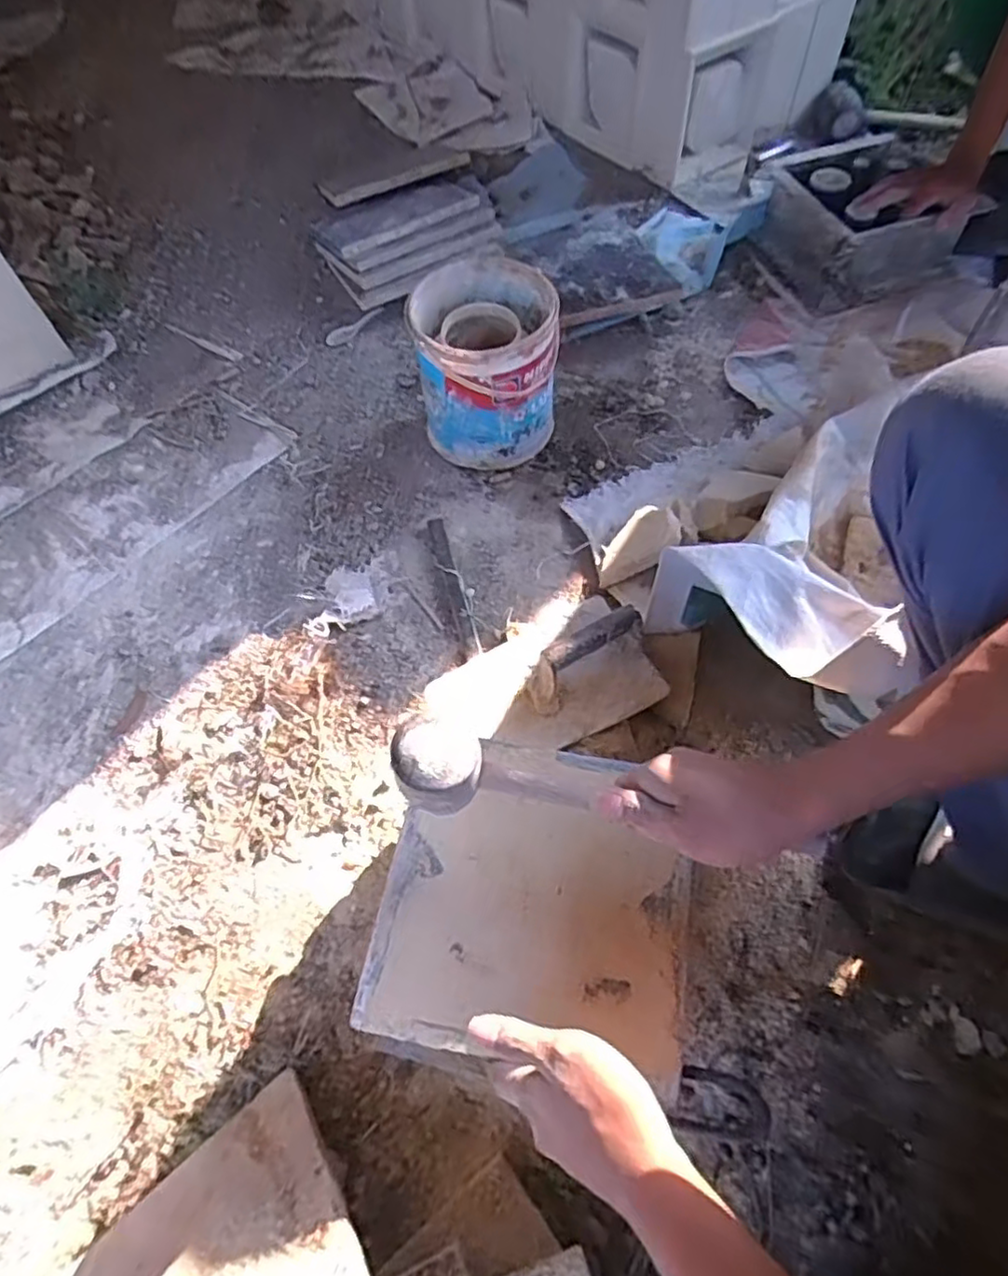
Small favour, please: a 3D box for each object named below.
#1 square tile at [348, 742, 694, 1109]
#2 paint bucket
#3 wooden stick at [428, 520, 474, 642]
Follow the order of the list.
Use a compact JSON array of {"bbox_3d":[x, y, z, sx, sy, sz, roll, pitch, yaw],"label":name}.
[{"bbox_3d":[0.026,0.193,0.503,0.223,0.009,0.223,9,62,7],"label":"square tile"},{"bbox_3d":[-0.022,-0.350,0.871,0.171,0.202,0.166,-3,59,5],"label":"paint bucket"},{"bbox_3d":[-0.064,-0.073,0.814,0.019,0.015,0.194,-16,59,-3],"label":"wooden stick"}]

